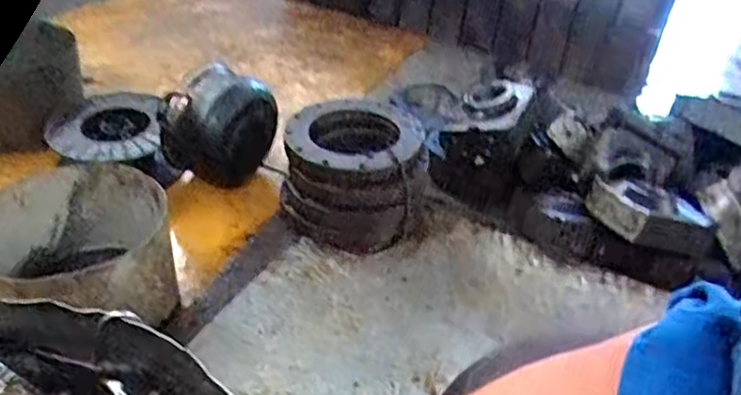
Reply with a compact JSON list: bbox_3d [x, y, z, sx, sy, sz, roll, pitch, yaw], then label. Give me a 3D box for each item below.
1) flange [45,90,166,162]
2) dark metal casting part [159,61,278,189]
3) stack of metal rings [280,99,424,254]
[{"bbox_3d":[-0.528,-0.143,1.371,0.218,0.041,0.243,-4,39,-14],"label":"flange"},{"bbox_3d":[-0.297,-0.133,1.379,0.197,0.224,0.144,11,38,6],"label":"dark metal casting part"},{"bbox_3d":[-0.032,-0.041,1.293,0.253,0.182,0.274,11,38,6],"label":"stack of metal rings"}]

